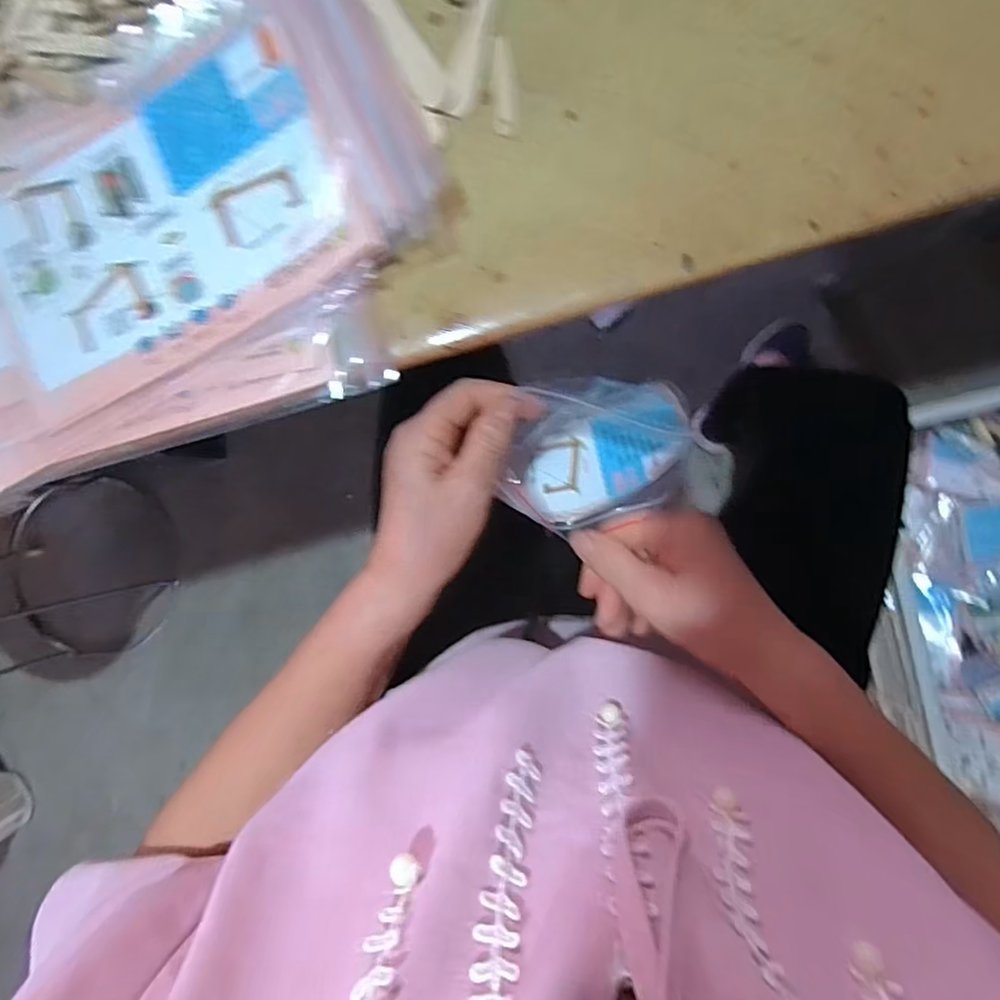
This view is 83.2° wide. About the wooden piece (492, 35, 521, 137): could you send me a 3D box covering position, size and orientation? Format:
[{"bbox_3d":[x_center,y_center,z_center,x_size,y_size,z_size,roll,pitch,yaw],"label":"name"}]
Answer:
[{"bbox_3d":[0.003,-0.206,0.280,0.014,0.004,0.049,-1,92,7],"label":"wooden piece"}]

